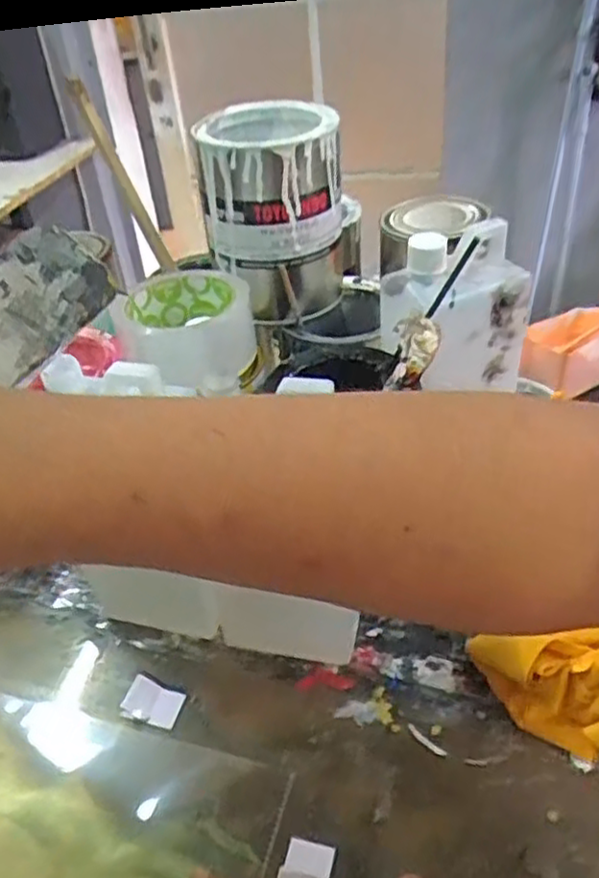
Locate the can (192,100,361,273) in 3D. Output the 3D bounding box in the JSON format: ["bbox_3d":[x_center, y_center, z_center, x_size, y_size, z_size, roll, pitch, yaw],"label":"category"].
[{"bbox_3d":[-0.022,-0.194,0.531,0.101,0.091,0.107,-9,39,-4],"label":"can"}]

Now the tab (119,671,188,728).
[{"bbox_3d":[-0.100,0.181,0.481,0.037,0.010,0.025,11,41,19],"label":"tab"}]

